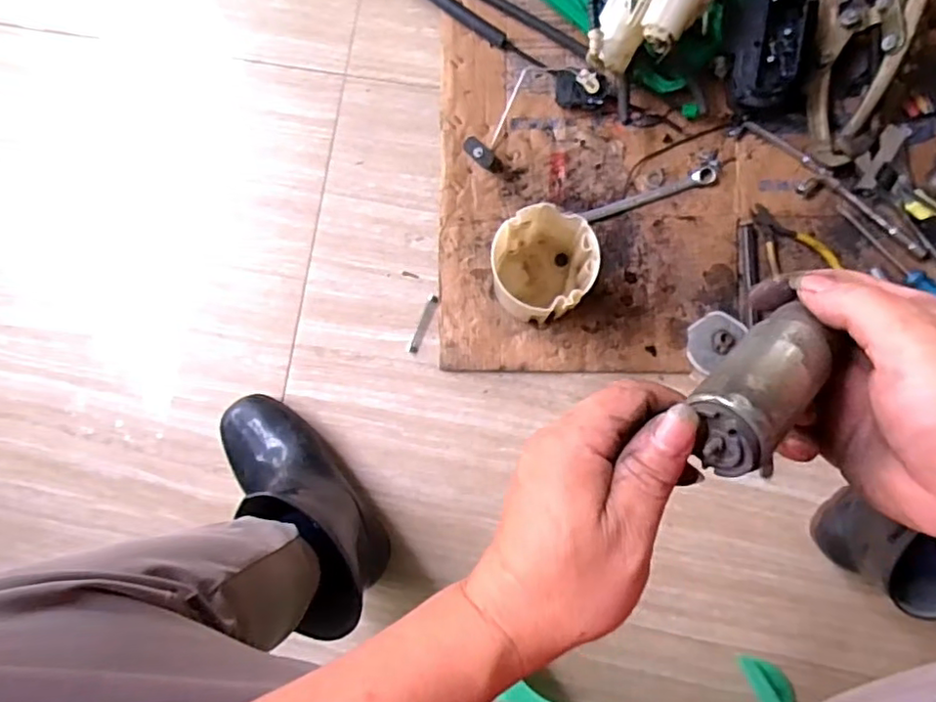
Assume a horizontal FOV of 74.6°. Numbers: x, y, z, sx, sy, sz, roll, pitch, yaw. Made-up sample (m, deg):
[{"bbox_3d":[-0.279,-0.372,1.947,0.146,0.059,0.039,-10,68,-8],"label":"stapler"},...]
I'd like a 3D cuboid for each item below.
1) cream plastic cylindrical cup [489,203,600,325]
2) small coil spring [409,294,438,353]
[{"bbox_3d":[0.078,-0.089,0.630,0.088,0.121,0.094,0,87,4],"label":"cream plastic cylindrical cup"},{"bbox_3d":[-0.052,-0.032,0.711,0.014,0.004,0.070,18,89,5],"label":"small coil spring"}]

